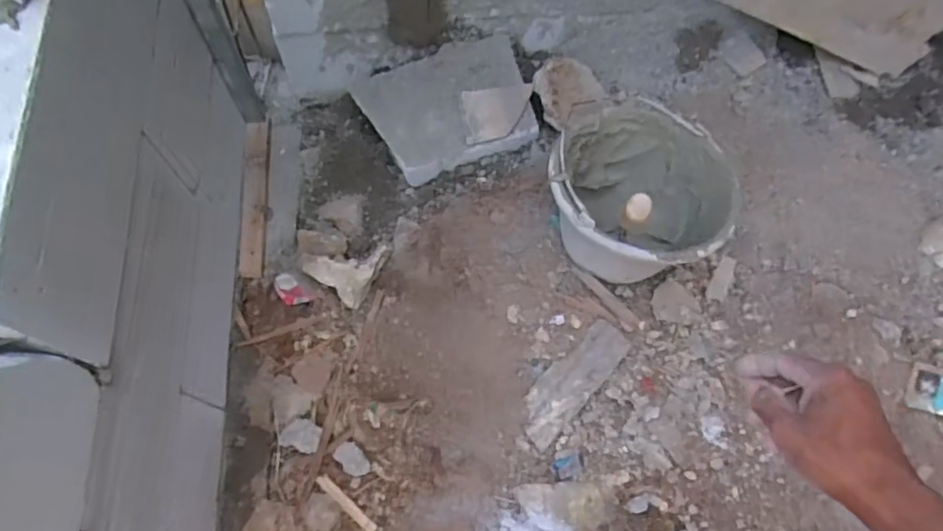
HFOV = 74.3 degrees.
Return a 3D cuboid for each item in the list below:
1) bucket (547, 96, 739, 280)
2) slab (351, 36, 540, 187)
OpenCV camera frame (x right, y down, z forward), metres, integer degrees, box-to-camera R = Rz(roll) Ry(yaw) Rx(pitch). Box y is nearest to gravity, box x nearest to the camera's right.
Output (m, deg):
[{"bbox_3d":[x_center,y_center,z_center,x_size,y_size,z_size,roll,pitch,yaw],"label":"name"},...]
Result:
[{"bbox_3d":[0.237,-0.086,0.903,0.243,0.184,0.238,1,69,-2],"label":"bucket"},{"bbox_3d":[-0.044,-0.282,1.112,0.284,0.033,0.202,-19,85,4],"label":"slab"}]

